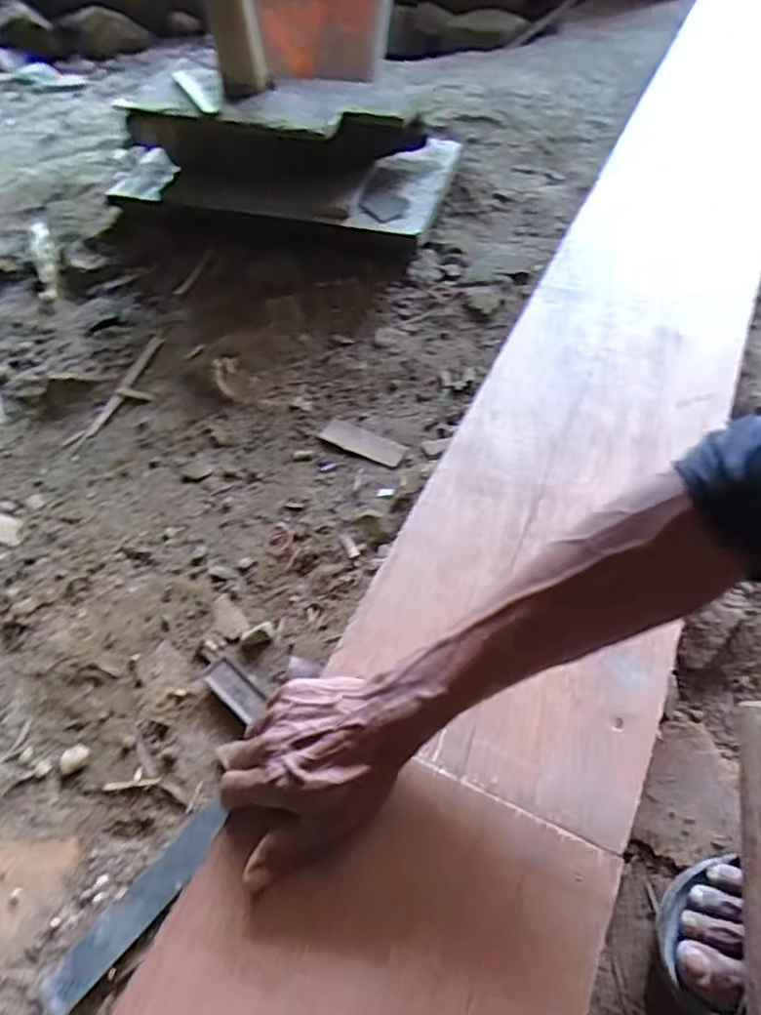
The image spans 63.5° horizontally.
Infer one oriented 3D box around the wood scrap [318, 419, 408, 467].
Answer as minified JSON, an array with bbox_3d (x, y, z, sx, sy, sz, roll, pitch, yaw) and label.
[{"bbox_3d":[-0.022,-0.079,0.727,0.109,0.005,0.032,27,53,21],"label":"wood scrap"}]

